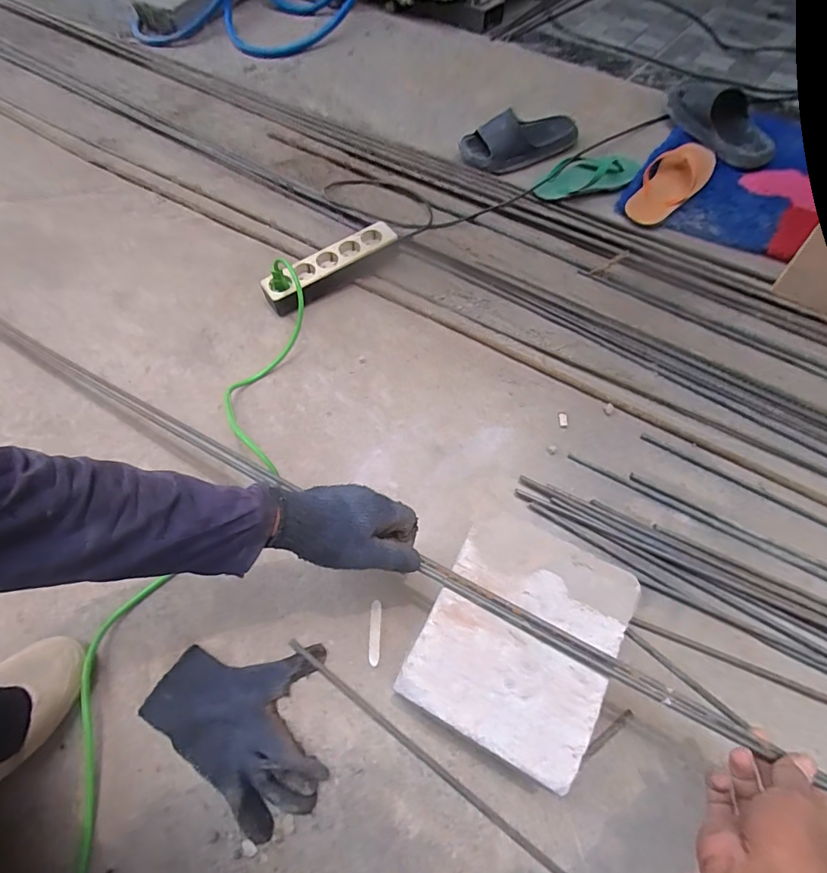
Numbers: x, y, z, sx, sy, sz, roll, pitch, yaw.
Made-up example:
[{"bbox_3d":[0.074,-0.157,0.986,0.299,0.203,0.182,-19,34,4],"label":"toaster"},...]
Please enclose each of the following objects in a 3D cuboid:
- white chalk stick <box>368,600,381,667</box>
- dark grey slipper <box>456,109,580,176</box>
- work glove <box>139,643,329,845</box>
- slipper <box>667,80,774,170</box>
[{"bbox_3d":[-0.042,0.212,0.498,0.012,0.004,0.064,1,56,-1],"label":"white chalk stick"},{"bbox_3d":[0.235,-0.650,0.998,0.262,0.063,0.113,-21,61,-14],"label":"dark grey slipper"},{"bbox_3d":[-0.151,0.266,0.447,0.176,0.036,0.142,36,64,19],"label":"work glove"},{"bbox_3d":[0.661,-0.681,0.990,0.128,0.077,0.260,-12,59,-9],"label":"slipper"}]

